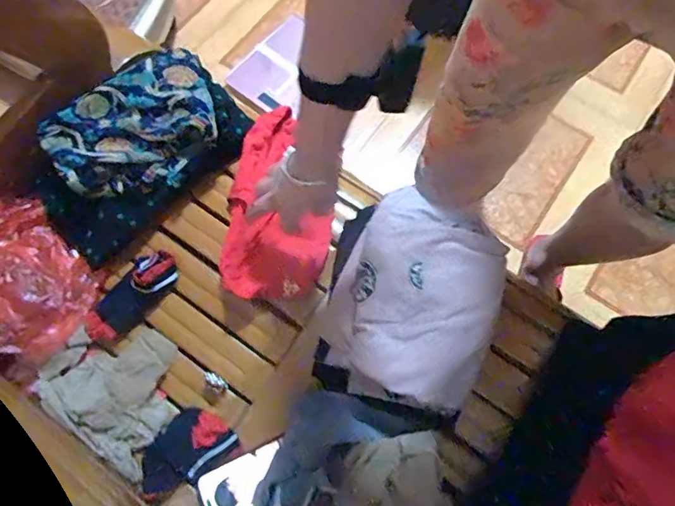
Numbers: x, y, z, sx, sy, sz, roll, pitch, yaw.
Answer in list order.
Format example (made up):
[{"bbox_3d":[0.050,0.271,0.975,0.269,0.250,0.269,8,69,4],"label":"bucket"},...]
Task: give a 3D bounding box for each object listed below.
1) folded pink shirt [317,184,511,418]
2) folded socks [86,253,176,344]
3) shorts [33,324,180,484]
[{"bbox_3d":[0.096,0.054,0.608,0.194,0.073,0.241,30,73,9],"label":"folded pink shirt"},{"bbox_3d":[-0.290,0.058,0.685,0.151,0.047,0.062,-45,75,2],"label":"folded socks"},{"bbox_3d":[-0.294,0.175,0.651,0.185,0.026,0.153,35,76,12],"label":"shorts"}]

